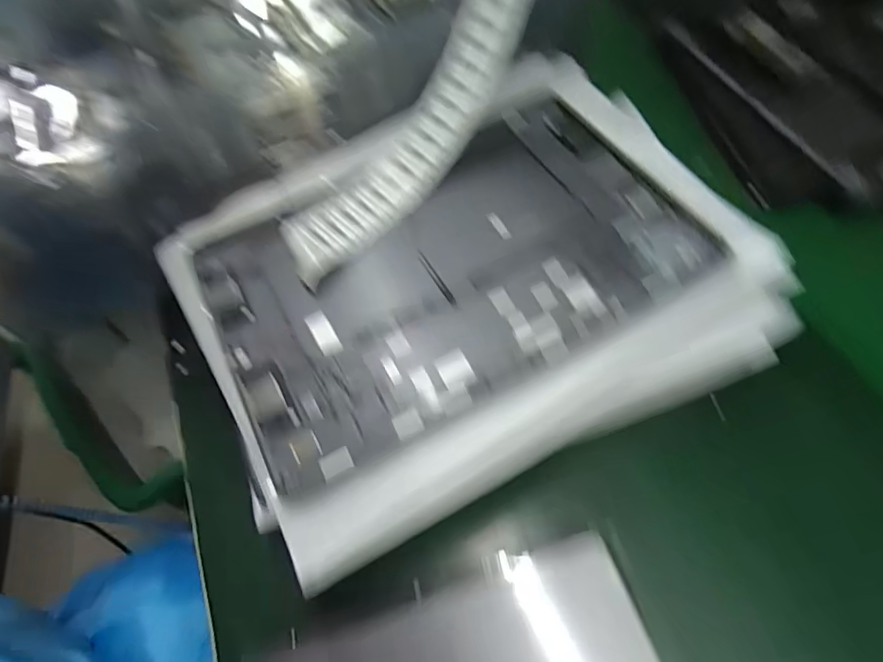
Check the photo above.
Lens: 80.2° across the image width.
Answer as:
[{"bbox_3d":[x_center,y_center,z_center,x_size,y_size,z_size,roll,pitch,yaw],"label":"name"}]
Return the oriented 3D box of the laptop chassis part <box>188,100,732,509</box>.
[{"bbox_3d":[0.003,-0.037,0.289,0.246,0.017,0.159,-26,59,-13],"label":"laptop chassis part"}]

